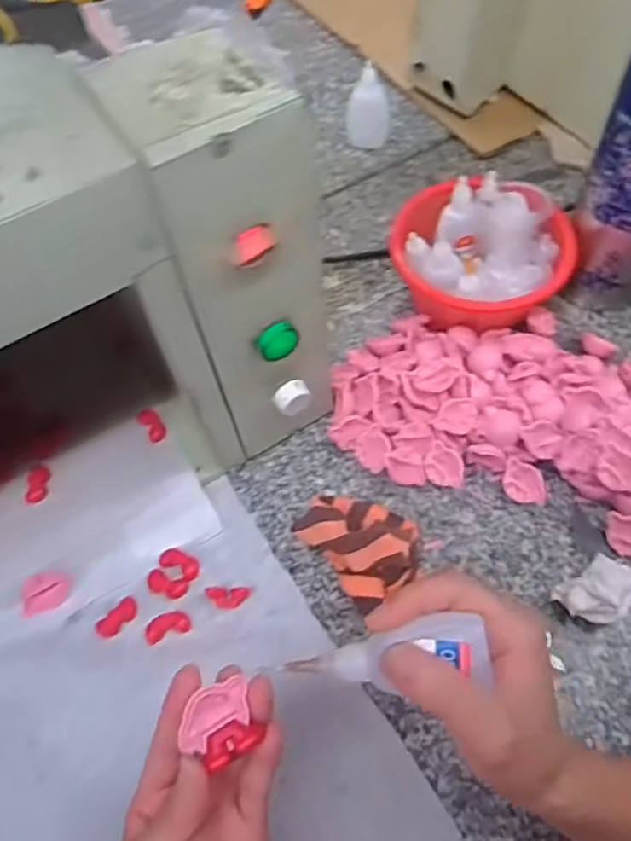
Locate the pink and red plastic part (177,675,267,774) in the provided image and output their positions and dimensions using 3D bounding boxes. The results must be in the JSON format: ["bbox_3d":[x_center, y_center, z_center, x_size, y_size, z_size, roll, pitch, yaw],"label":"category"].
[{"bbox_3d":[-0.044,0.140,0.292,0.034,0.008,0.030,-28,62,-12],"label":"pink and red plastic part"}]

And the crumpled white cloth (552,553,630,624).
[{"bbox_3d":[0.216,0.116,0.435,0.096,0.017,0.045,-4,60,2],"label":"crumpled white cloth"}]

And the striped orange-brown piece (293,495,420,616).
[{"bbox_3d":[0.037,0.083,0.459,0.073,0.038,0.090,-35,63,-15],"label":"striped orange-brown piece"}]

